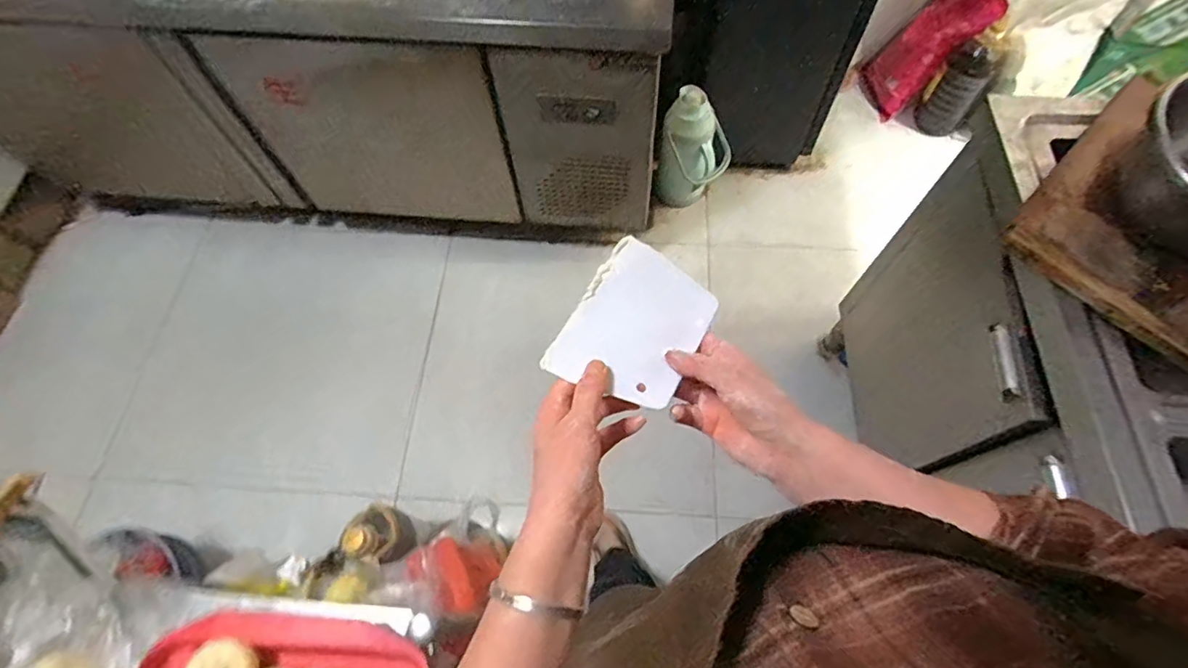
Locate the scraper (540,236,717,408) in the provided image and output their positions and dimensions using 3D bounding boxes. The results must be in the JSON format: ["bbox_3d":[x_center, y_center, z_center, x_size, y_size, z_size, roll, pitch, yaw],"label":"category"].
[{"bbox_3d":[0.034,-0.008,0.430,0.095,0.006,0.128,28,68,8],"label":"scraper"}]

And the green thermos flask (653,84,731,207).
[{"bbox_3d":[0.290,-0.509,1.581,0.175,0.334,0.133,-35,65,-15],"label":"green thermos flask"}]

